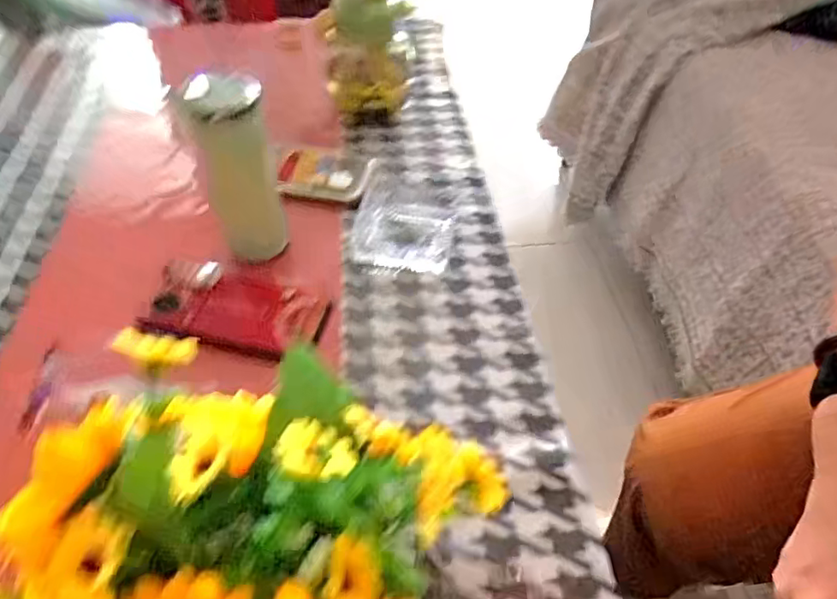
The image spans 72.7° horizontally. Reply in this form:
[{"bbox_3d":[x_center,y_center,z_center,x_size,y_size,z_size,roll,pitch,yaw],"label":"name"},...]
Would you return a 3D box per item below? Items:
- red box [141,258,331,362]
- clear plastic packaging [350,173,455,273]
[{"bbox_3d":[-0.163,0.009,0.514,0.153,0.025,0.074,13,52,8],"label":"red box"},{"bbox_3d":[-0.014,-0.088,0.609,0.101,0.013,0.144,8,51,4],"label":"clear plastic packaging"}]

